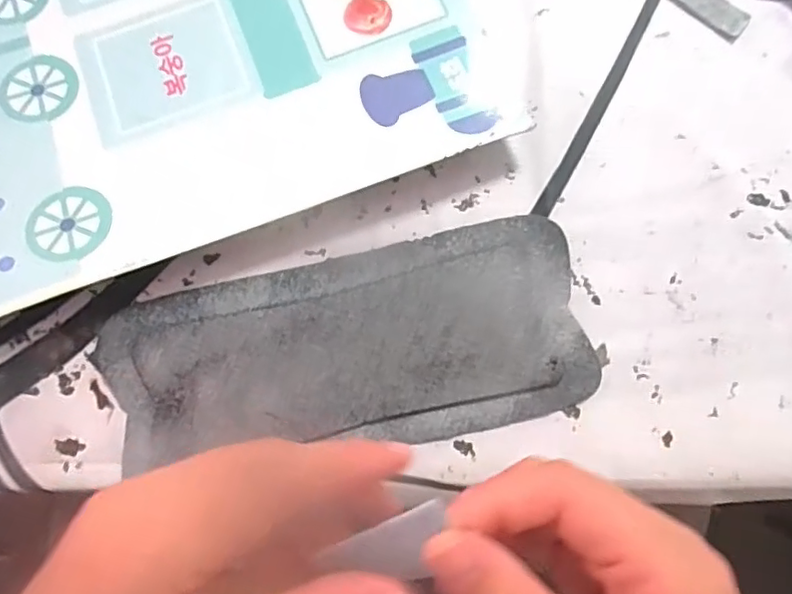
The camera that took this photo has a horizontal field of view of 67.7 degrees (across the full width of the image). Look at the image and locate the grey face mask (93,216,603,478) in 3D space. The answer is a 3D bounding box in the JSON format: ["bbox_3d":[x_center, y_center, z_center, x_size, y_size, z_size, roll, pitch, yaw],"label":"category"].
[{"bbox_3d":[-0.020,0.026,0.284,0.225,0.009,0.093,-12,80,-4],"label":"grey face mask"}]

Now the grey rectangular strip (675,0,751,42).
[{"bbox_3d":[0.175,-0.164,0.329,0.047,0.004,0.020,40,81,6],"label":"grey rectangular strip"}]

